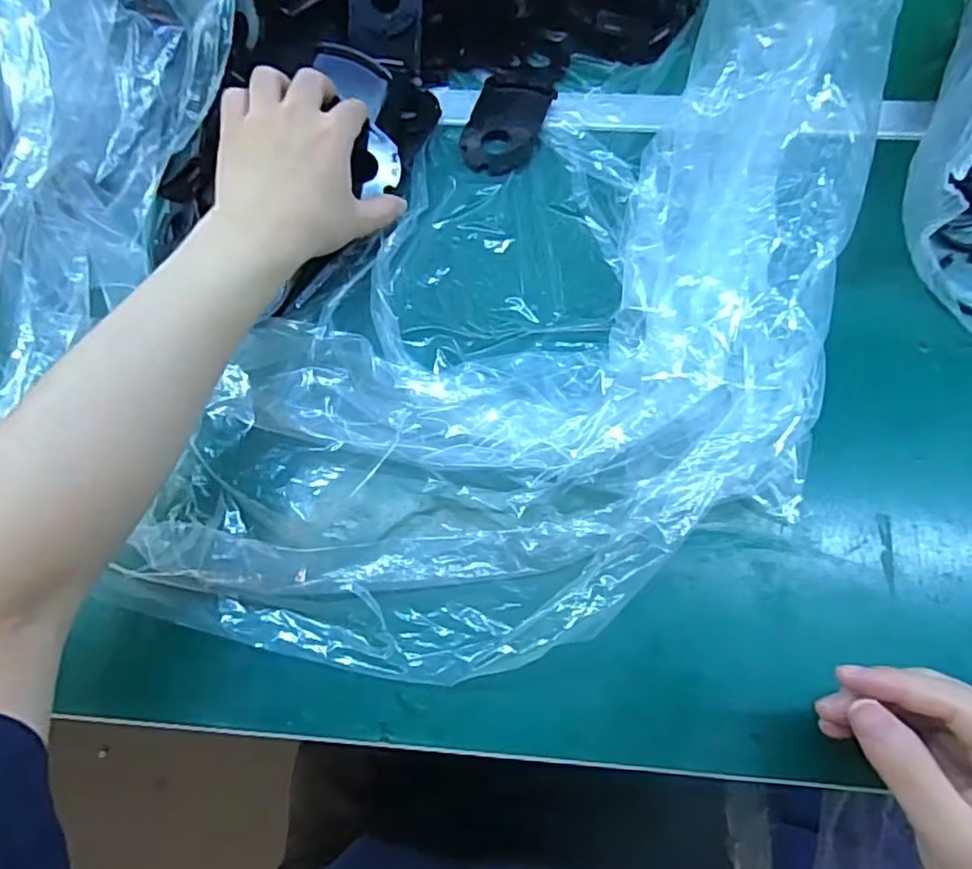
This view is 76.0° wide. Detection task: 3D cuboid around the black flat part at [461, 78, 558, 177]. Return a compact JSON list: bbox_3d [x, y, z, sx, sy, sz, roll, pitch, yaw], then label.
[{"bbox_3d":[0.014,-0.239,0.483,0.057,0.017,0.079,19,70,9],"label":"black flat part"}]

